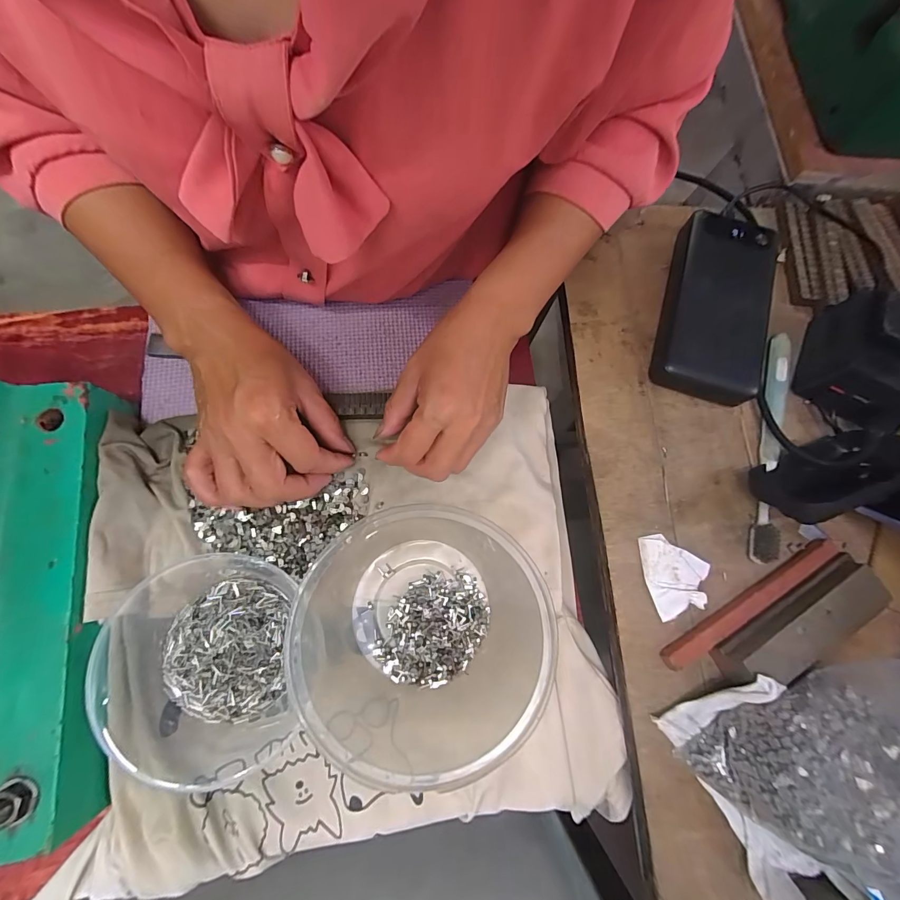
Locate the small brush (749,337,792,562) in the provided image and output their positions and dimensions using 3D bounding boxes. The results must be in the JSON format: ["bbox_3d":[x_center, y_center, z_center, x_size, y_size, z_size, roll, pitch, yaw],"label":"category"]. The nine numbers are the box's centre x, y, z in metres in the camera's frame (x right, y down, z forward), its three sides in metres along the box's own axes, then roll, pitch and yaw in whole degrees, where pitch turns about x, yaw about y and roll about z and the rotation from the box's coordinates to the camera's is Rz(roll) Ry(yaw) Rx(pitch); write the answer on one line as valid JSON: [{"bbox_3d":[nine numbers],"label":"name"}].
[{"bbox_3d":[0.240,-0.008,0.297,0.018,0.013,0.184,17,75,0],"label":"small brush"}]

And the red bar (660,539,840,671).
[{"bbox_3d":[0.202,0.101,0.265,0.144,0.009,0.013,-30,80,-11],"label":"red bar"}]

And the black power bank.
[{"bbox_3d":[0.210,-0.112,0.311,0.074,0.031,0.170,18,75,1],"label":"black power bank"}]

